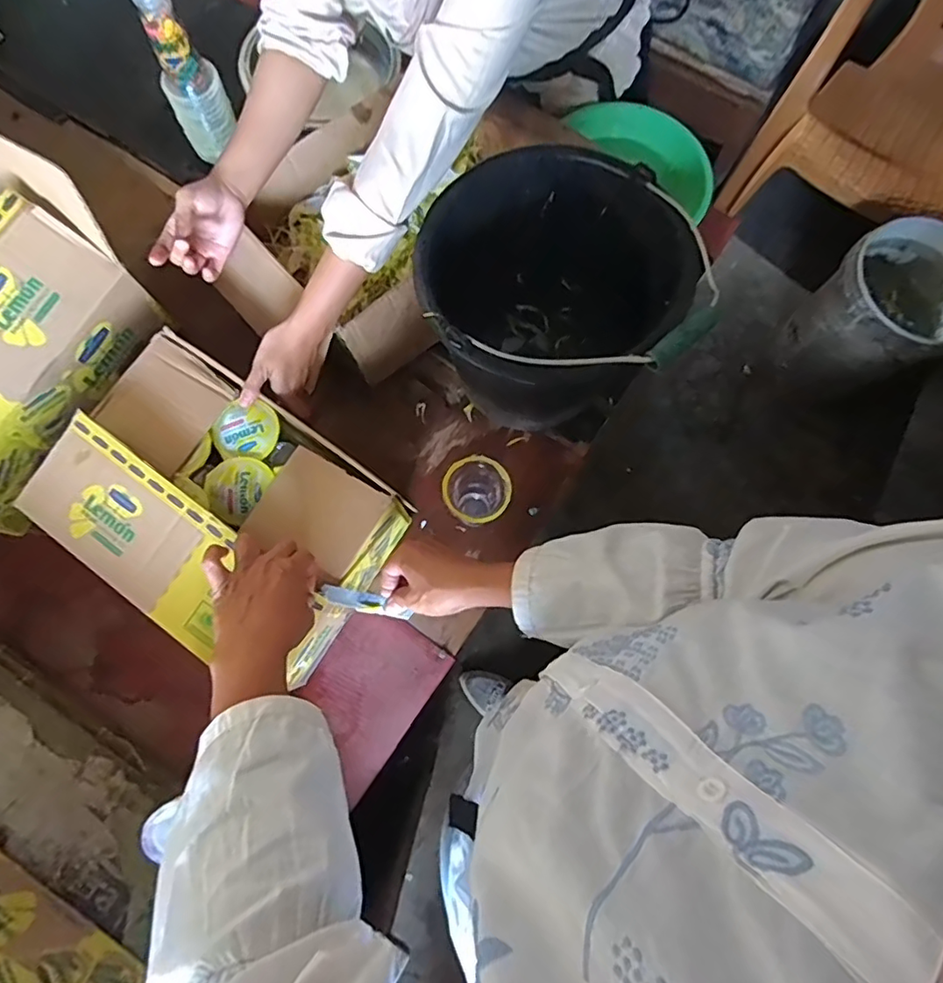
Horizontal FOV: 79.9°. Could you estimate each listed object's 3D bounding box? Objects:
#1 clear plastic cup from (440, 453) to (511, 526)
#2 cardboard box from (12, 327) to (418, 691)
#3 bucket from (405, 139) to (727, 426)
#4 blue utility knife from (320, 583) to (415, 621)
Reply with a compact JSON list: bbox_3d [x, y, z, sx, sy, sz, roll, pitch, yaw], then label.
[{"bbox_3d":[0.004,0.012,0.668,0.073,0.136,0.071,0,76,-1],"label":"clear plastic cup"},{"bbox_3d":[-0.266,0.022,0.619,0.327,0.136,0.241,33,78,7],"label":"cardboard box"},{"bbox_3d":[0.087,-0.212,0.639,0.269,0.250,0.255,0,76,-1],"label":"bucket"},{"bbox_3d":[-0.106,0.111,0.565,0.091,0.011,0.019,16,76,3],"label":"blue utility knife"}]

